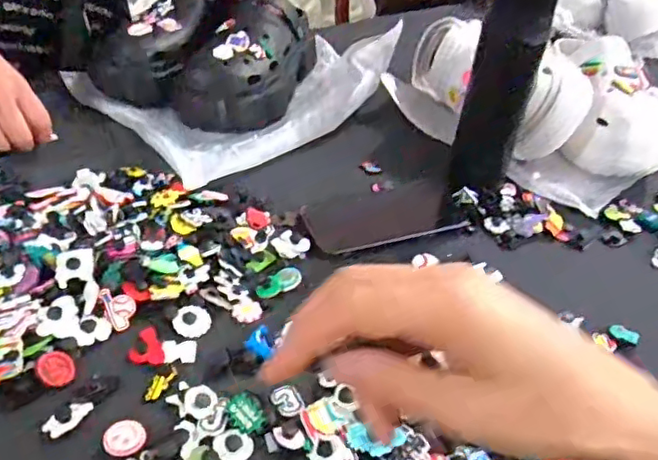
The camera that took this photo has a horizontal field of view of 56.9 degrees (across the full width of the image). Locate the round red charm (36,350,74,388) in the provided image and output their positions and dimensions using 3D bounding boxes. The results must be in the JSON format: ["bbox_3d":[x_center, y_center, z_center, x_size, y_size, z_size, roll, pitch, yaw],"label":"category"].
[{"bbox_3d":[-0.198,0.099,0.439,0.024,0.005,0.030,-19,45,-28],"label":"round red charm"}]

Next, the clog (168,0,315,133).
[{"bbox_3d":[-0.107,-0.225,0.766,0.135,0.108,0.230,13,40,9],"label":"clog"}]

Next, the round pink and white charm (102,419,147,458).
[{"bbox_3d":[-0.136,0.138,0.405,0.026,0.006,0.026,3,39,-3],"label":"round pink and white charm"}]

